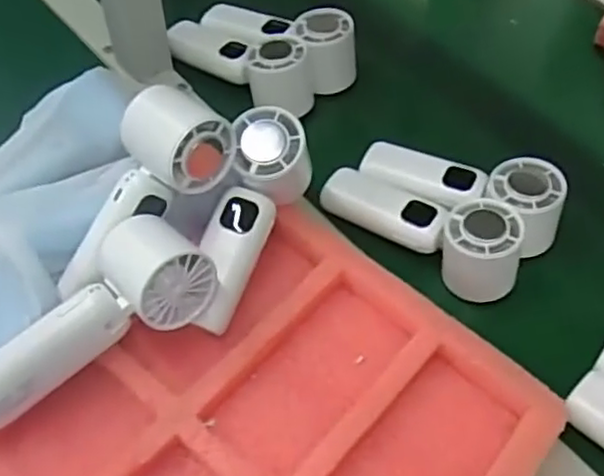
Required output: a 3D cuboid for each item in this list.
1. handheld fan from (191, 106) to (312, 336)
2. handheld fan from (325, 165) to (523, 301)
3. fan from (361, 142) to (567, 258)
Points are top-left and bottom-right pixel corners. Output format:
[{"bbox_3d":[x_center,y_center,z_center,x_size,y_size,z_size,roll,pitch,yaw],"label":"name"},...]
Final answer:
[{"bbox_3d":[-0.036,-0.012,0.454,0.054,0.051,0.155,17,82,11],"label":"handheld fan"},{"bbox_3d":[0.092,-0.014,0.494,0.166,0.051,0.049,29,58,18],"label":"handheld fan"},{"bbox_3d":[0.123,-0.041,0.512,0.156,0.054,0.061,29,58,19],"label":"fan"}]

